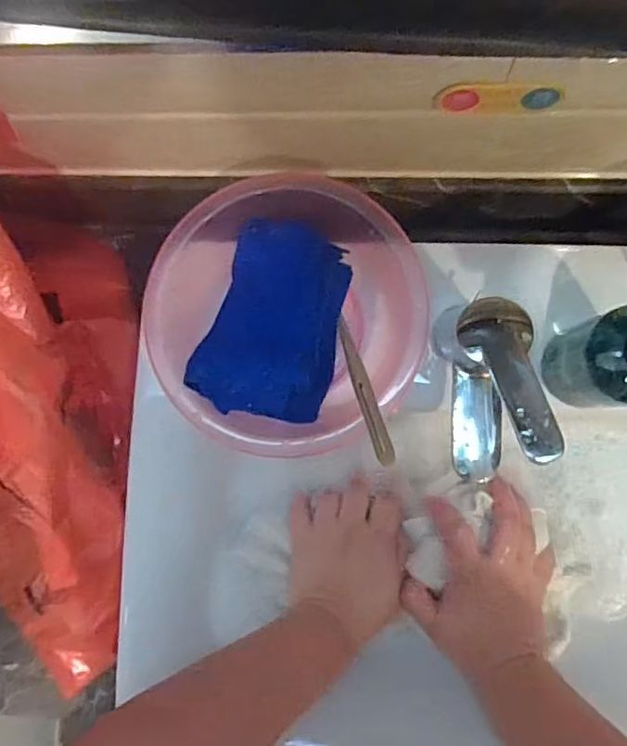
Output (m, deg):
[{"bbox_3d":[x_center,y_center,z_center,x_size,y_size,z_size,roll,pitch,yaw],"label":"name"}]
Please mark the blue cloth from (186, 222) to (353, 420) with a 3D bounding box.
[{"bbox_3d":[-0.029,-0.042,0.431,0.095,0.034,0.147,11,86,6],"label":"blue cloth"}]

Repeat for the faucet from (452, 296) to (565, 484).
[{"bbox_3d":[0.119,0.015,0.381,0.044,0.105,0.111,-6,84,5],"label":"faucet"}]

